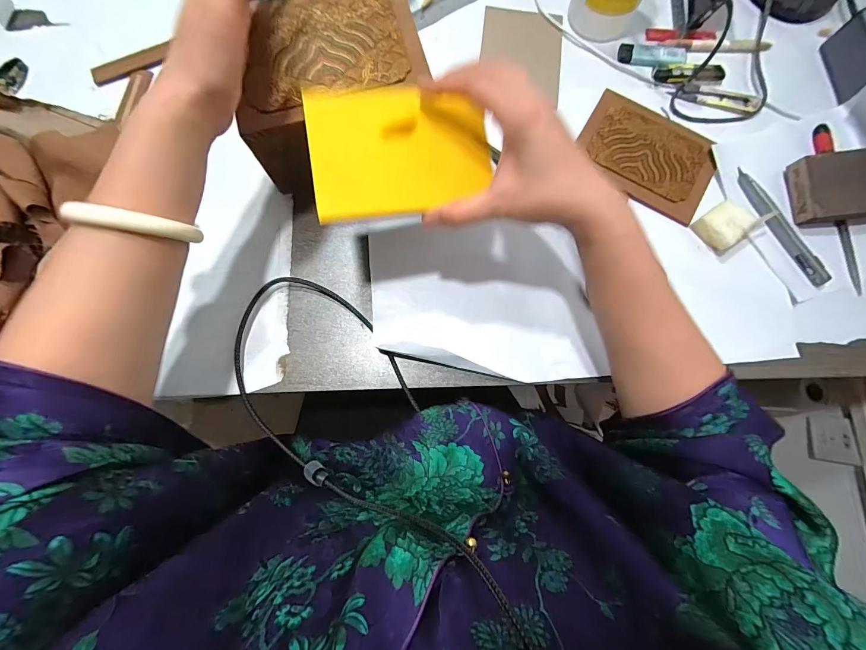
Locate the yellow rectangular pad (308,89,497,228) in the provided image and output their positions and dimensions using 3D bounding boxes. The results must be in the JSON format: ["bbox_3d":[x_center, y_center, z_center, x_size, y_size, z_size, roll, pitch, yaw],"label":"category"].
[{"bbox_3d":[-0.025,-0.138,0.290,0.137,0.008,0.099,-8,89,-6],"label":"yellow rectangular pad"}]

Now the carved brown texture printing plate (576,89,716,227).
[{"bbox_3d":[0.250,-0.198,0.432,0.156,0.010,0.117,29,80,5],"label":"carved brown texture printing plate"}]

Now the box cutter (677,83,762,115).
[{"bbox_3d":[0.352,-0.277,0.451,0.096,0.005,0.023,14,79,2],"label":"box cutter"}]

